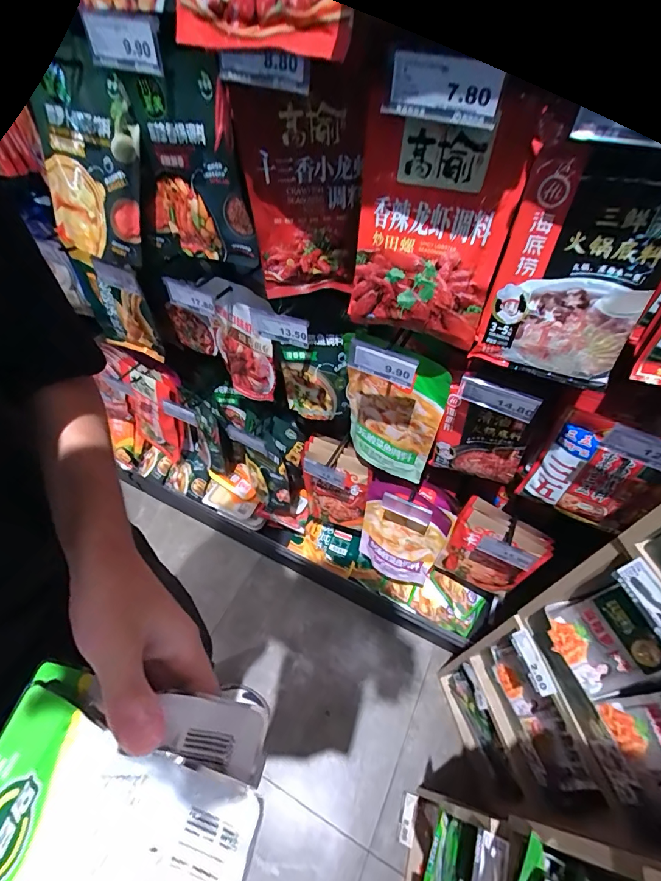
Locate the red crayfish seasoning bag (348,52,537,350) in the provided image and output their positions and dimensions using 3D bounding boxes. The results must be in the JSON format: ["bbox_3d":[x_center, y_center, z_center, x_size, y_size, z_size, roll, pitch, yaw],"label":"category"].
[{"bbox_3d":[0.108,-0.239,0.464,0.172,0.246,0.048,20,43,16],"label":"red crayfish seasoning bag"}]

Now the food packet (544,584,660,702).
[{"bbox_3d":[0.376,0.274,0.558,0.017,0.126,0.118,16,37,-39],"label":"food packet"}]

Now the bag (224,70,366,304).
[{"bbox_3d":[-0.036,-0.313,0.531,0.149,0.250,0.042,8,52,6],"label":"bag"}]

